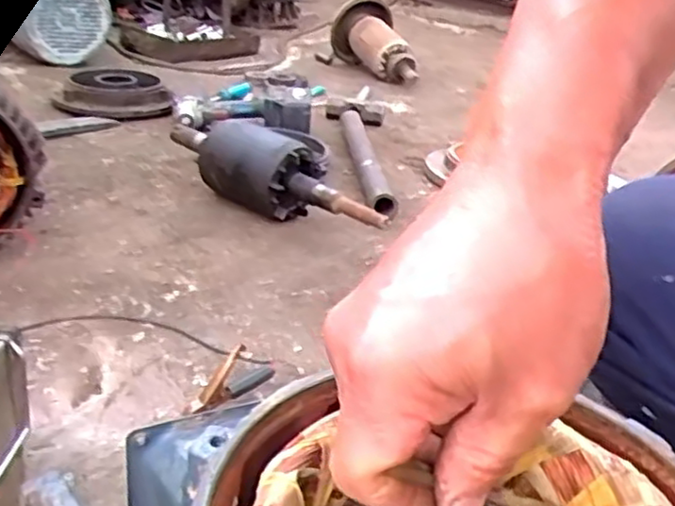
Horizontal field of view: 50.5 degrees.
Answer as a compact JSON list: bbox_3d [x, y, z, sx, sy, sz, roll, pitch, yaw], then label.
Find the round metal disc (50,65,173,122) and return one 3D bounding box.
[{"bbox_3d":[-0.413,-0.290,1.307,0.183,0.060,0.183,1,27,-1],"label":"round metal disc"}]

